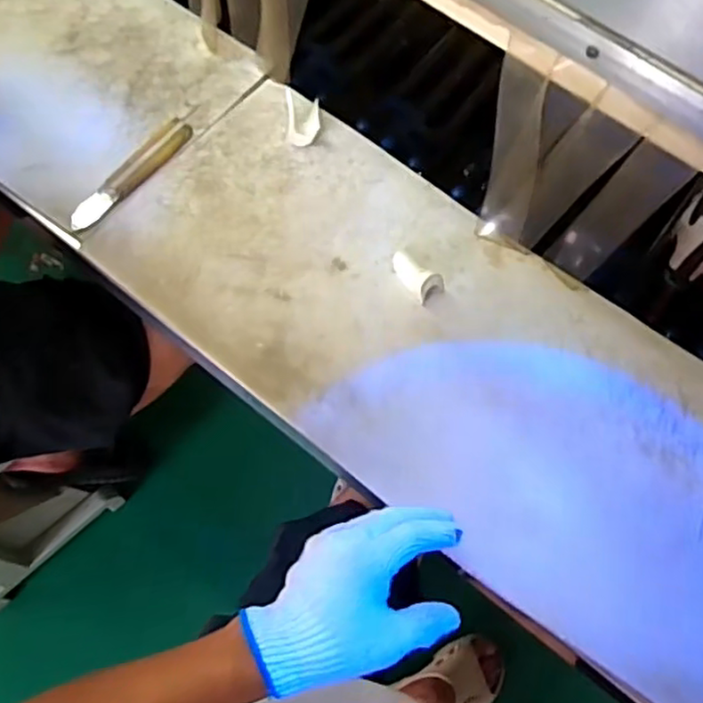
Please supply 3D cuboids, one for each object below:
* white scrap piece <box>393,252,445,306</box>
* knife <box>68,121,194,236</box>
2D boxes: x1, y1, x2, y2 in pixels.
[{"bbox_3d":[0.065,-0.079,0.668,0.030,0.024,0.056,-35,73,-16],"label":"white scrap piece"},{"bbox_3d":[-0.227,-0.185,0.697,0.028,0.010,0.163,35,70,11],"label":"knife"}]

